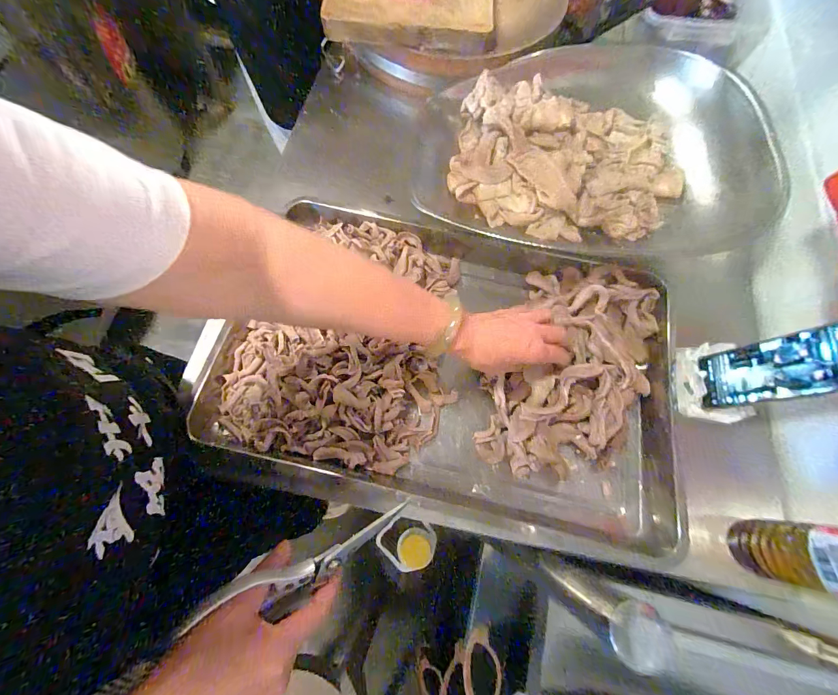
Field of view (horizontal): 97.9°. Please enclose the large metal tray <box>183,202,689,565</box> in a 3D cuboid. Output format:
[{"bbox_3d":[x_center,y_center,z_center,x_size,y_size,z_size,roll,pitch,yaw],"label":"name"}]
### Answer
[{"bbox_3d":[0.038,0.009,0.490,0.607,0.066,0.375,14,70,3],"label":"large metal tray"}]

